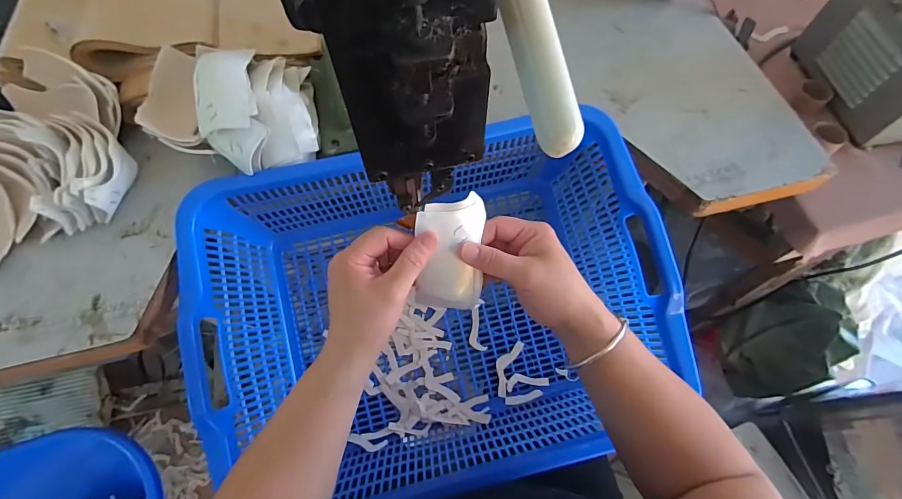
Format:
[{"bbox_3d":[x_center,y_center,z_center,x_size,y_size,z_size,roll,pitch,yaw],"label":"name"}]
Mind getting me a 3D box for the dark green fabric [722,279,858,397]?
[{"bbox_3d":[0.694,0.213,0.916,0.149,0.307,0.189,-9,65,-3],"label":"dark green fabric"}]

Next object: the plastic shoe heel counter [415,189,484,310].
[{"bbox_3d":[0.000,0.006,0.350,0.058,0.097,0.014,-3,21,-17],"label":"plastic shoe heel counter"}]

